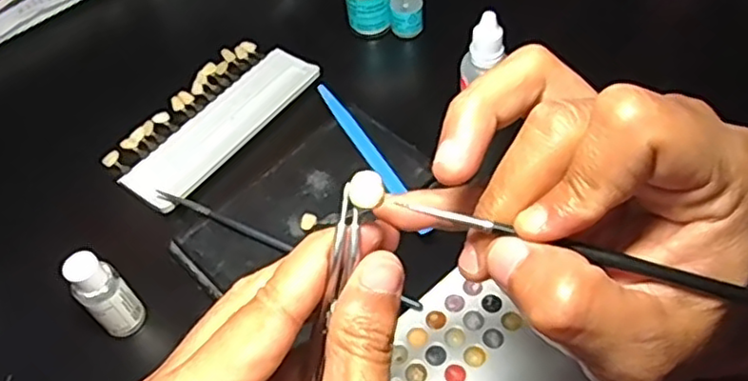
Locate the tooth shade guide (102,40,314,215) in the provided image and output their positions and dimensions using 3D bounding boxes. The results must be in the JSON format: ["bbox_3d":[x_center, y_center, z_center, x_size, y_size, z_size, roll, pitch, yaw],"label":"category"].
[{"bbox_3d":[-0.111,-0.052,0.454,0.077,0.017,0.150,28,61,23],"label":"tooth shade guide"}]

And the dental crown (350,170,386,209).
[{"bbox_3d":[-0.002,-0.001,0.203,0.011,0.006,0.010,-5,53,1],"label":"dental crown"}]

